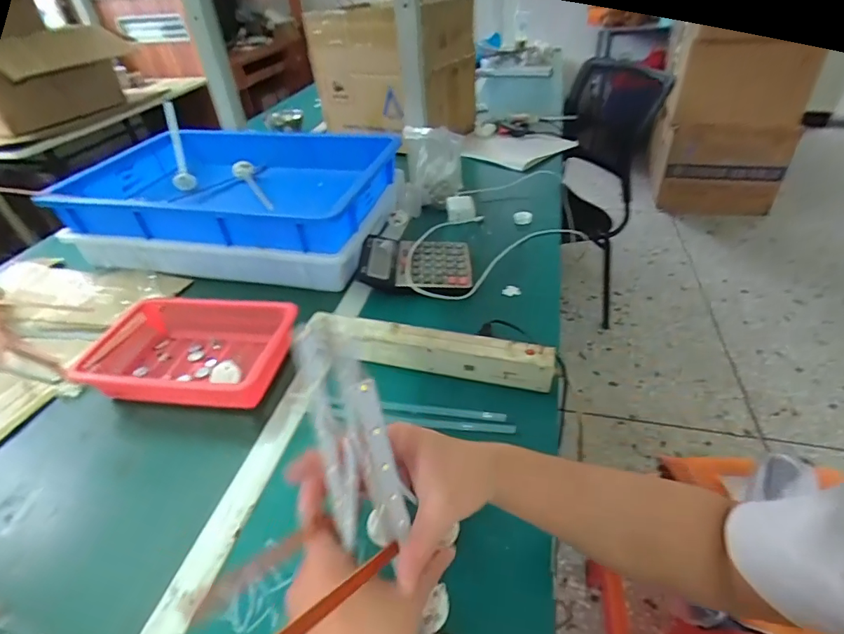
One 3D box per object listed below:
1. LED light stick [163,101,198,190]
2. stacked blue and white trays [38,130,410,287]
[{"bbox_3d":[-0.568,-0.401,1.048,0.045,0.045,0.346,-19,56,-16],"label":"LED light stick"},{"bbox_3d":[-0.364,-0.248,0.918,0.605,0.133,0.399,7,41,14],"label":"stacked blue and white trays"}]

